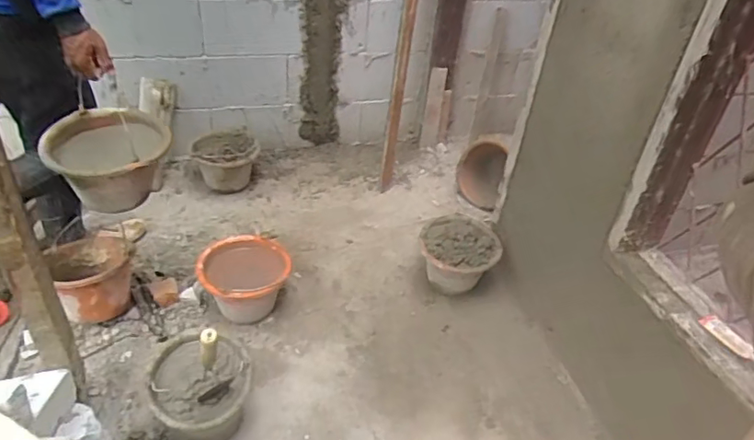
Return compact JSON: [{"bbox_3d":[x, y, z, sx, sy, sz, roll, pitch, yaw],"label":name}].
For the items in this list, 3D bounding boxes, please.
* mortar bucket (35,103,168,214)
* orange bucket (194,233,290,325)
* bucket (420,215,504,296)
[{"bbox_3d":[-0.608,-0.140,1.284,0.245,0.180,0.245,-5,38,-14],"label":"mortar bucket"},{"bbox_3d":[-0.379,0.168,1.591,0.242,0.179,0.261,4,36,-3],"label":"orange bucket"},{"bbox_3d":[0.259,0.105,1.748,0.239,0.189,0.249,4,36,-3],"label":"bucket"}]

